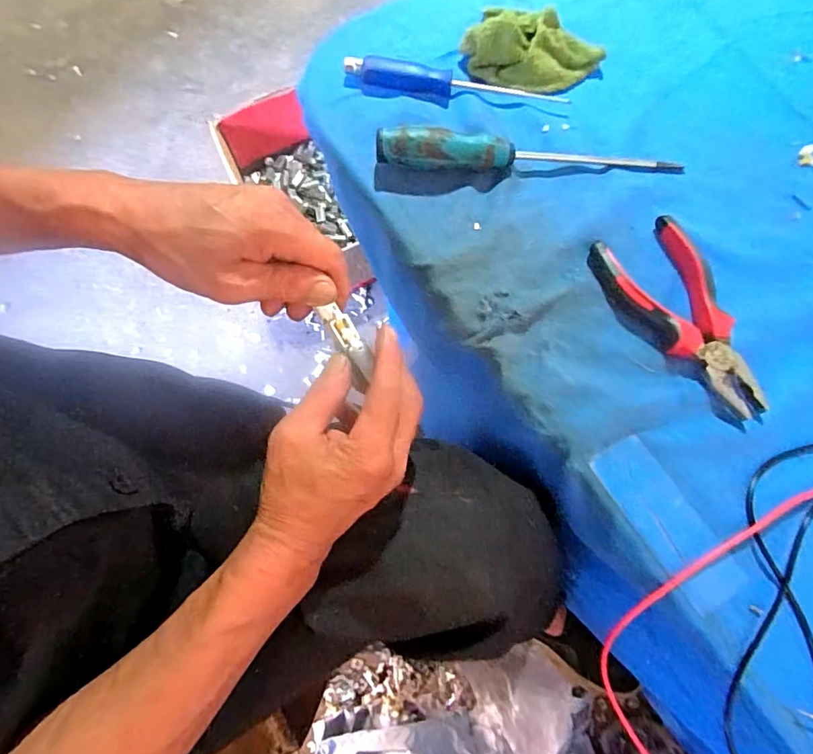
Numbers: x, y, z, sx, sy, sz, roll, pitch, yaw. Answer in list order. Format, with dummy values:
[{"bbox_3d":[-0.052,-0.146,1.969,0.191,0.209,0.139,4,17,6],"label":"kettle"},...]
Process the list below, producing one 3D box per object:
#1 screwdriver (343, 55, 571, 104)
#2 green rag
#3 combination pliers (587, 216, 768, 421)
[{"bbox_3d":[0.041,-0.250,0.422,0.188,0.015,0.020,10,72,1],"label":"screwdriver"},{"bbox_3d":[0.109,-0.284,0.426,0.114,0.035,0.072,24,73,6],"label":"green rag"},{"bbox_3d":[0.202,-0.043,0.361,0.074,0.017,0.153,-23,74,-9],"label":"combination pliers"}]

